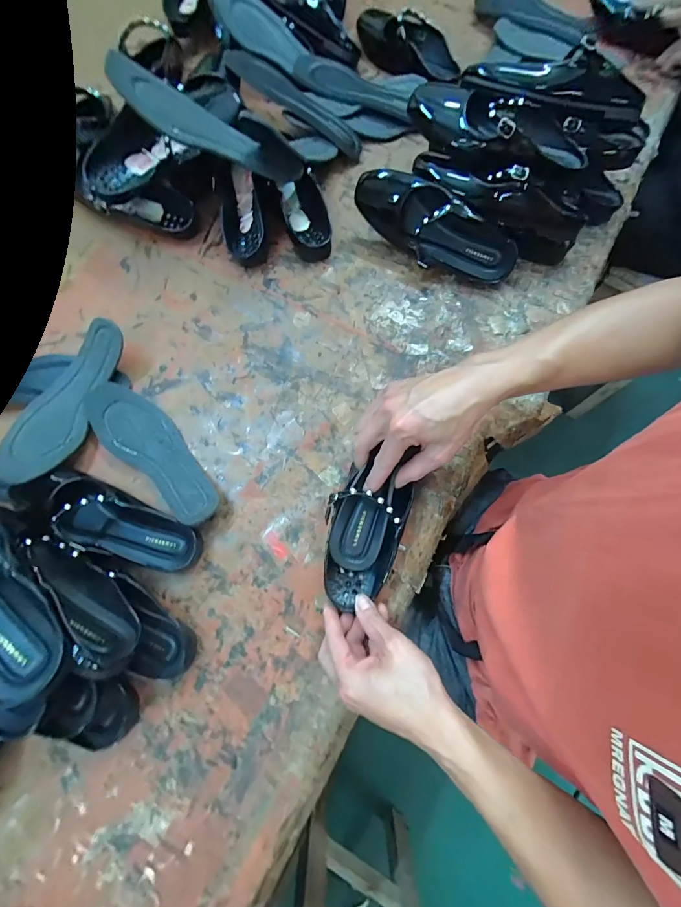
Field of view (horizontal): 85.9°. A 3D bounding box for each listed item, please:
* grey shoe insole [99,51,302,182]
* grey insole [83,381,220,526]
[{"bbox_3d":[-0.153,-0.399,0.447,0.221,0.035,0.071,8,72,-28],"label":"grey shoe insole"},{"bbox_3d":[-0.222,-0.003,0.442,0.213,0.034,0.071,42,79,12],"label":"grey insole"}]

